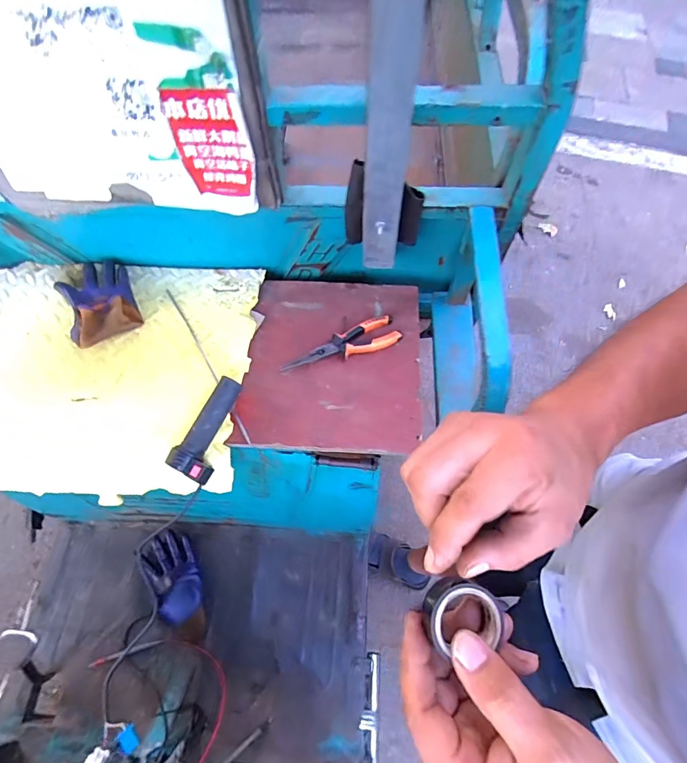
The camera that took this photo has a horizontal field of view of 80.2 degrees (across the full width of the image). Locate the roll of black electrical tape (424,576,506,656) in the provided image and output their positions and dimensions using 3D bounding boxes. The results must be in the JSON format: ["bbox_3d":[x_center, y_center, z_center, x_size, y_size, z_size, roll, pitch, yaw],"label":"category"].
[{"bbox_3d":[0.070,0.137,0.241,0.042,0.023,0.037,3,62,-2],"label":"roll of black electrical tape"}]

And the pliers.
[{"bbox_3d":[-0.002,-0.056,0.647,0.190,0.019,0.052,-19,64,-13],"label":"pliers"}]

